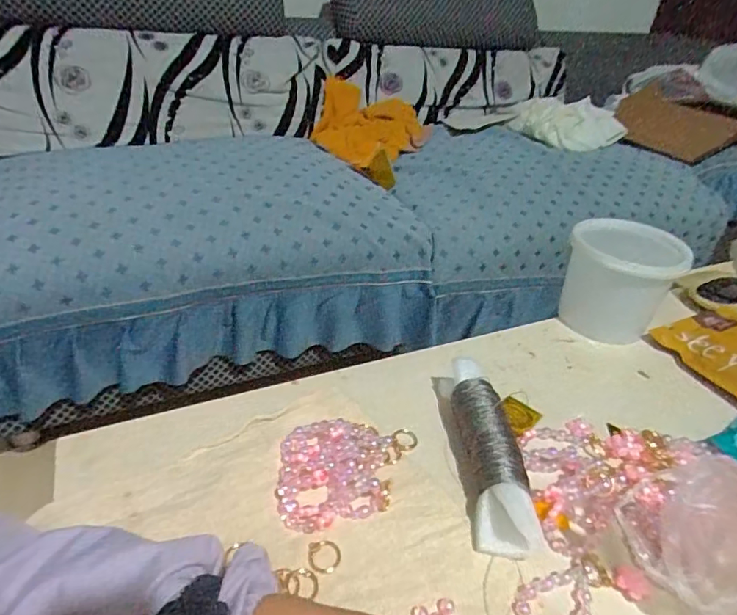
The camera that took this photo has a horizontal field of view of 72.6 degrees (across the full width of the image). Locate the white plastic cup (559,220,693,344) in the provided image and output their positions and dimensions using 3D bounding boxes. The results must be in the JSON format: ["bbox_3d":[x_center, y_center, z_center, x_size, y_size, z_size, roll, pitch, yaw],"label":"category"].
[{"bbox_3d":[0.301,-0.040,0.617,0.120,0.117,0.109,10,34,8],"label":"white plastic cup"}]

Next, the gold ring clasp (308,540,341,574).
[{"bbox_3d":[-0.031,0.178,0.358,0.023,0.004,0.022,3,33,-2],"label":"gold ring clasp"}]

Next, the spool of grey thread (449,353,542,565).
[{"bbox_3d":[0.098,0.118,0.426,0.045,0.042,0.181,3,34,-3],"label":"spool of grey thread"}]

